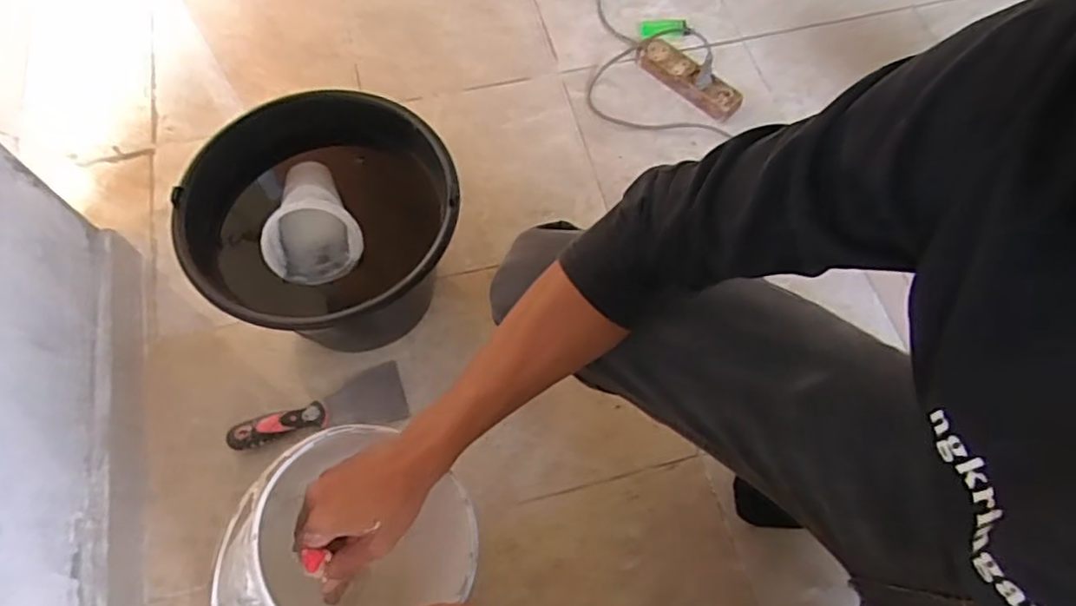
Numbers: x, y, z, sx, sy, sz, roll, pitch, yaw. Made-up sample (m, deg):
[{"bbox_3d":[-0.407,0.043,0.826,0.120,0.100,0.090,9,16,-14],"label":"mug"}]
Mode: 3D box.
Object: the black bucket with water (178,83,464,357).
[{"bbox_3d":[-0.225,-0.067,0.725,0.268,0.199,0.251,1,66,-2],"label":"black bucket with water"}]

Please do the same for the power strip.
[{"bbox_3d":[0.224,-0.335,0.960,0.169,0.034,0.049,39,70,13],"label":"power strip"}]

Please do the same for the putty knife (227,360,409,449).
[{"bbox_3d":[-0.250,0.130,0.738,0.194,0.027,0.071,-21,69,-11],"label":"putty knife"}]

